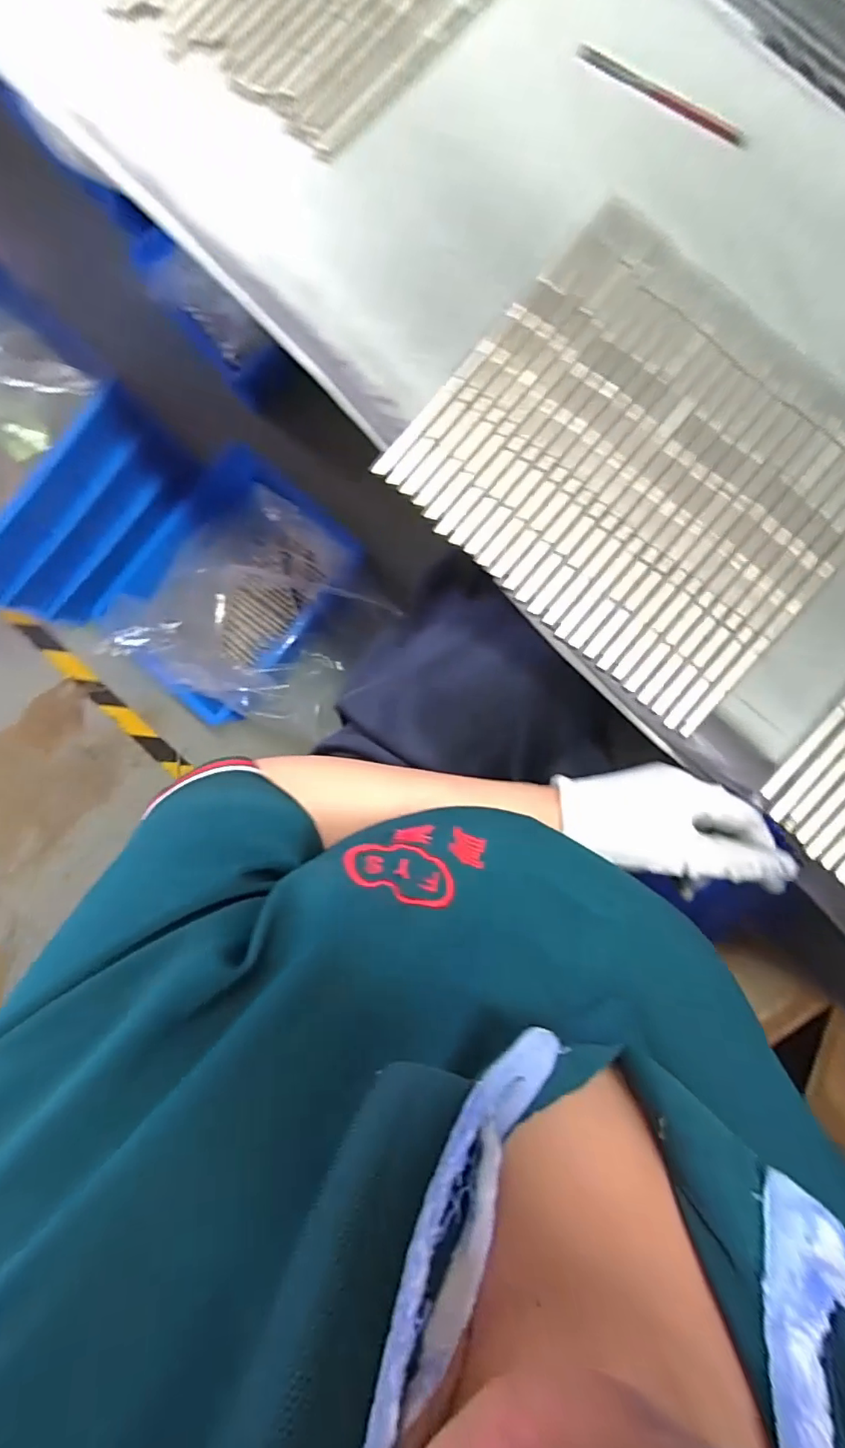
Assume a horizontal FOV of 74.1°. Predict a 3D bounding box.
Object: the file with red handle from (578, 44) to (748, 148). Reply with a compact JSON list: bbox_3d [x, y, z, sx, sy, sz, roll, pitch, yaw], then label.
[{"bbox_3d":[0.143,-0.374,0.333,0.111,0.004,0.010,31,92,1],"label":"file with red handle"}]

